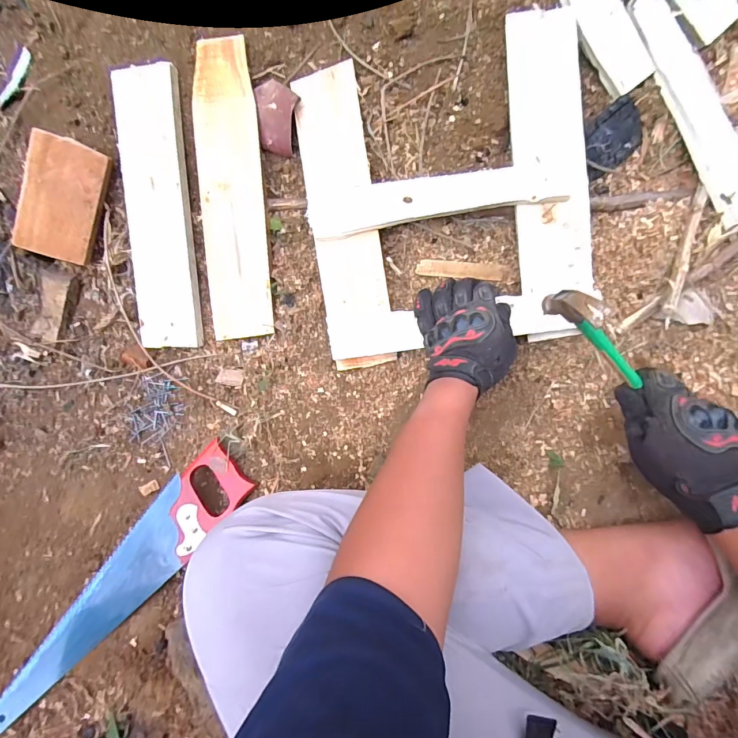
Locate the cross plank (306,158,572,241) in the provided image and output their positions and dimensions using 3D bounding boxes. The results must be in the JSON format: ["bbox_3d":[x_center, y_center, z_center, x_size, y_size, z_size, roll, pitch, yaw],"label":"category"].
[{"bbox_3d":[0.086,-0.225,0.522,0.329,0.016,0.061,-7,87,8],"label":"cross plank"}]

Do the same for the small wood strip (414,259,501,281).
[{"bbox_3d":[0.128,-0.139,0.565,0.117,0.004,0.022,5,97,3],"label":"small wood strip"}]

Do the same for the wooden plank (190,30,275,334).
[{"bbox_3d":[-0.191,-0.244,0.560,0.087,0.013,0.392,-3,97,4],"label":"wooden plank"}]

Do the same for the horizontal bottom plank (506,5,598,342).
[{"bbox_3d":[0.232,-0.243,0.511,0.087,0.024,0.401,-4,92,14],"label":"horizontal bottom plank"}]

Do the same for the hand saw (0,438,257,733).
[{"bbox_3d":[-0.318,0.279,0.520,0.084,0.016,0.409,41,83,6],"label":"hand saw"}]

